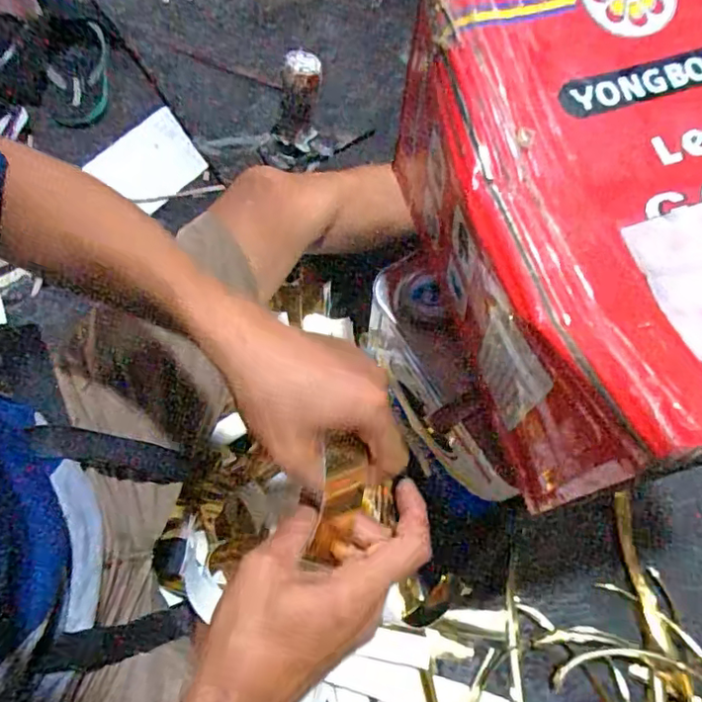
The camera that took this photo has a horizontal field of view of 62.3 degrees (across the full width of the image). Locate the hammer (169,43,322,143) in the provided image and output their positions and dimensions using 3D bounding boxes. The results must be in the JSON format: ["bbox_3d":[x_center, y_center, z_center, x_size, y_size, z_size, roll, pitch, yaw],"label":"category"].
[{"bbox_3d":[-0.170,-0.414,0.866,0.065,0.125,0.361,-41,55,-17],"label":"hammer"}]

